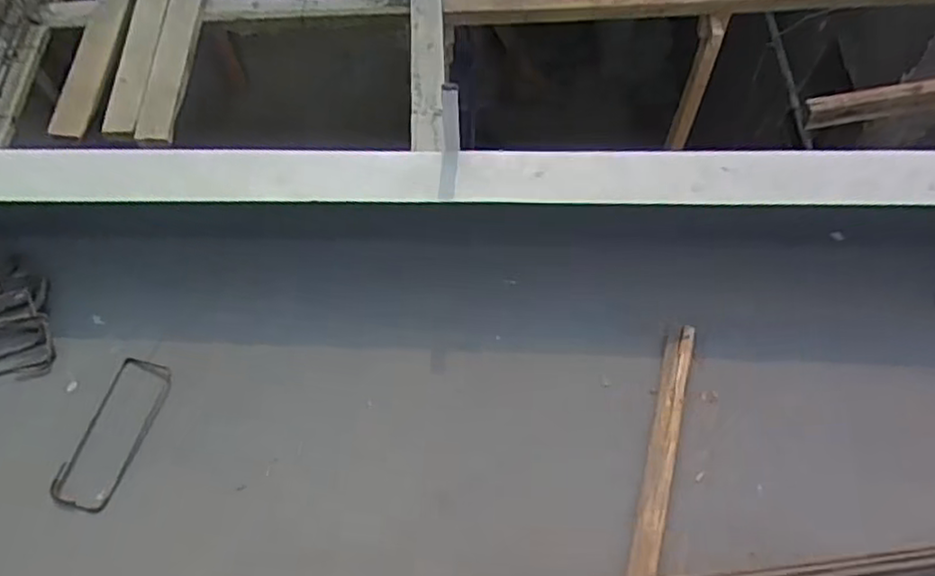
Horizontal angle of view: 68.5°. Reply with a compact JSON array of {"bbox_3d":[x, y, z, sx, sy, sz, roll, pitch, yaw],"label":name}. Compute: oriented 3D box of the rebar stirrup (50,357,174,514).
[{"bbox_3d":[-0.700,0.289,1.360,0.115,0.016,0.307,23,71,-2],"label":"rebar stirrup"}]

